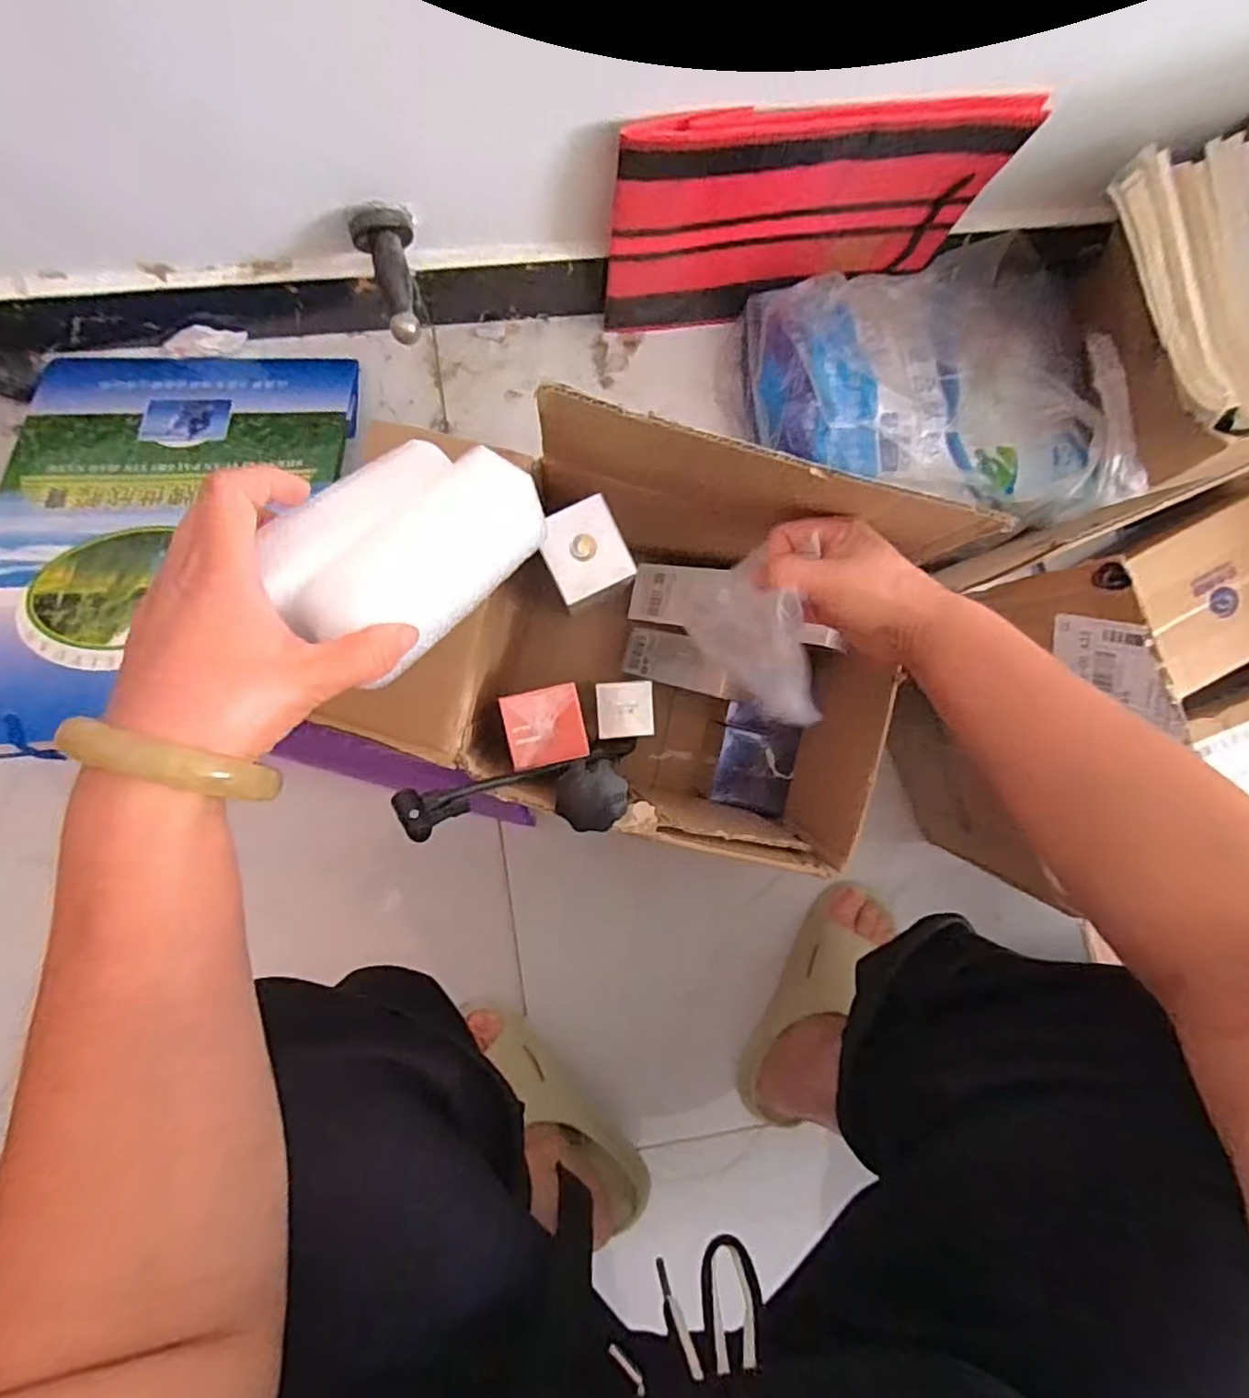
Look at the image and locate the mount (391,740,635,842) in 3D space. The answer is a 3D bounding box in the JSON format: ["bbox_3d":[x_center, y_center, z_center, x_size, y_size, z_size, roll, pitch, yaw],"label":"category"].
[{"bbox_3d":[-0.064,0.070,0.428,0.150,0.037,0.054,-12,94,-5],"label":"mount"}]

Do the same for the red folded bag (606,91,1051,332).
[{"bbox_3d":[0.126,-0.361,0.510,0.274,0.208,0.036,-8,94,-5],"label":"red folded bag"}]

